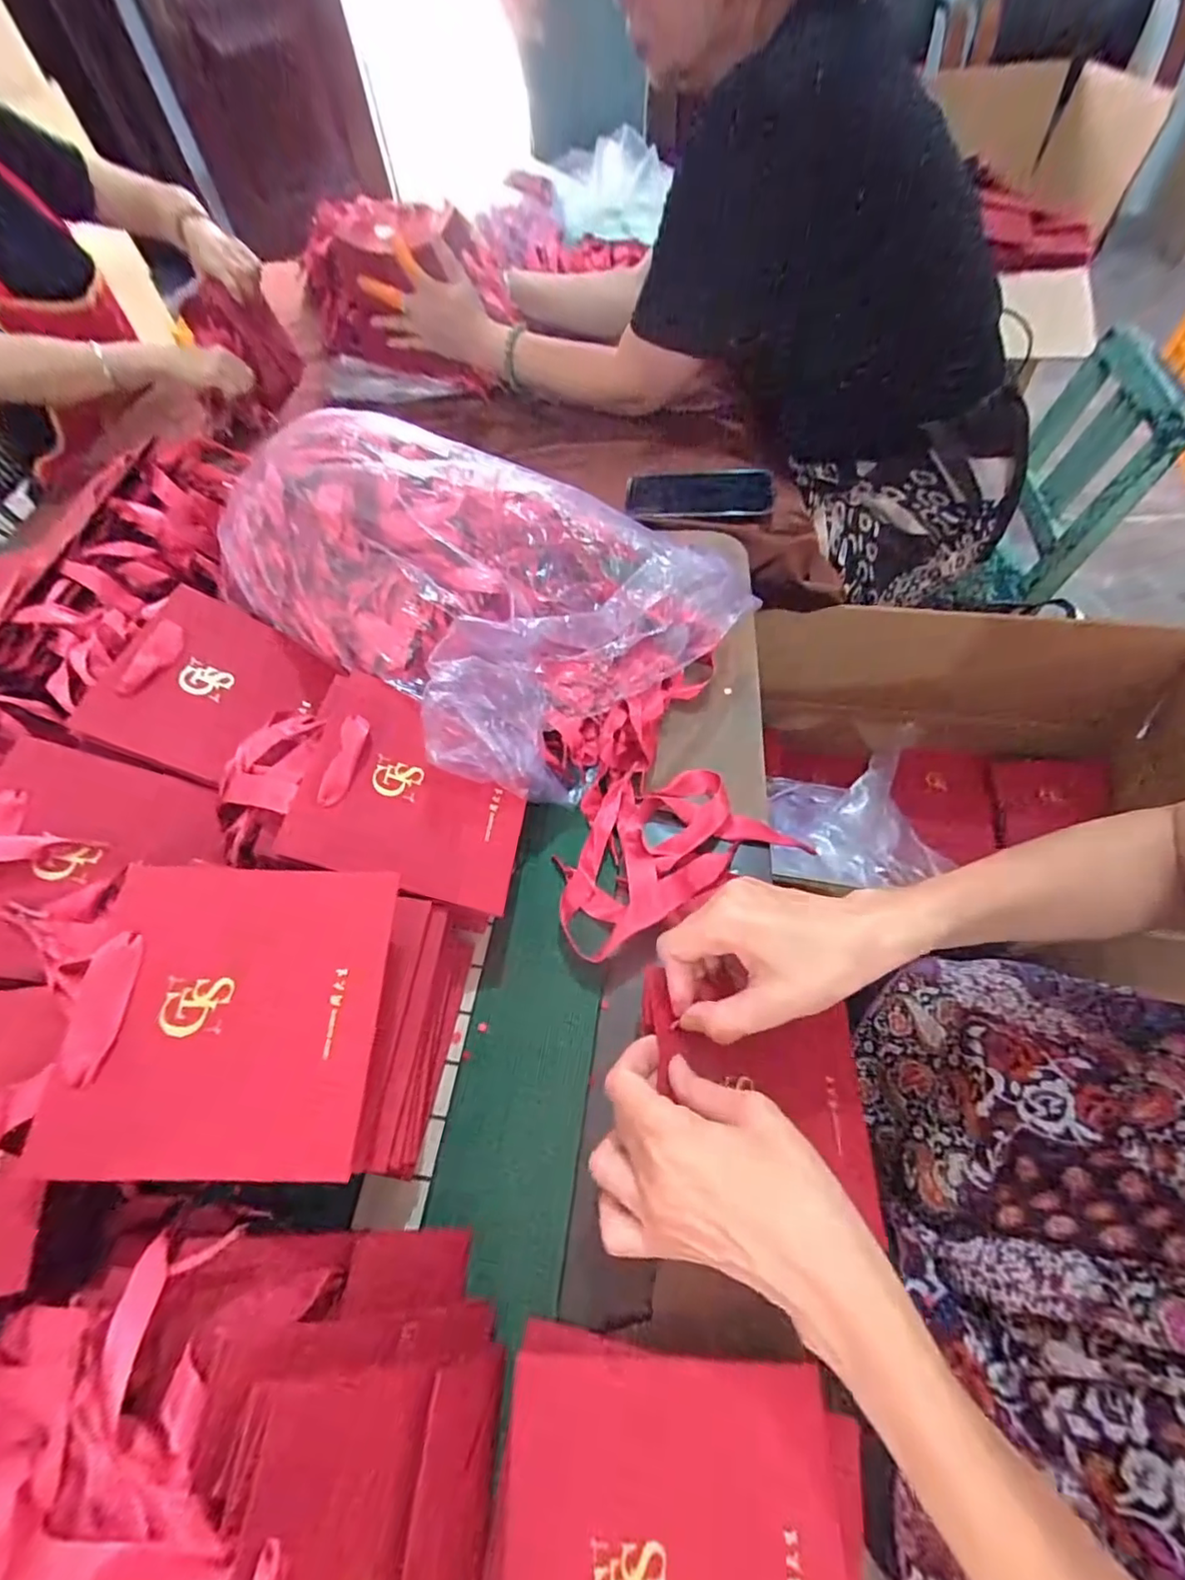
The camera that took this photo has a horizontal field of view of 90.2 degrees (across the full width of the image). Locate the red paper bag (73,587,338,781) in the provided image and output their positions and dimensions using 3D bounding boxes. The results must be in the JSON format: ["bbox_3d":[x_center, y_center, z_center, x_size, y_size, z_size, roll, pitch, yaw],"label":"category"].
[{"bbox_3d":[-0.284,-0.074,0.444,0.121,0.015,0.137,32,56,-21],"label":"red paper bag"}]

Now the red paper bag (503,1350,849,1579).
[{"bbox_3d":[0.033,0.327,0.239,0.138,0.011,0.142,-1,57,4],"label":"red paper bag"}]

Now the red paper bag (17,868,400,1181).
[{"bbox_3d":[-0.174,0.105,0.285,0.136,0.009,0.139,4,63,-5],"label":"red paper bag"}]

